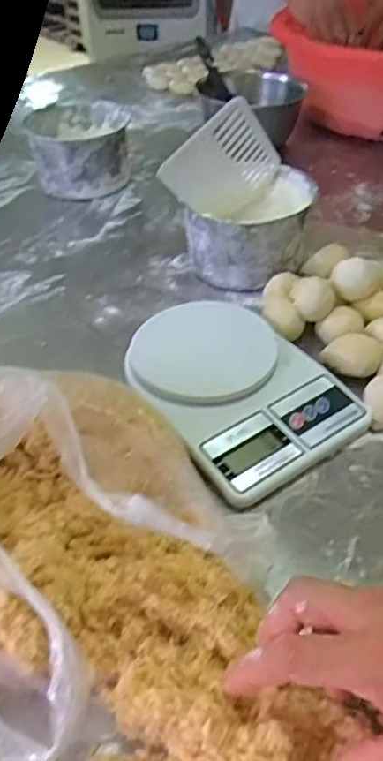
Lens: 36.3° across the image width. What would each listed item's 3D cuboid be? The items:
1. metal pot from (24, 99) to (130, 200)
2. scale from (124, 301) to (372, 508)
[{"bbox_3d":[-0.166,-0.347,0.882,0.142,0.093,0.137,-1,42,1],"label":"metal pot"},{"bbox_3d":[0.040,0.003,0.532,0.151,0.041,0.207,-26,48,-24],"label":"scale"}]

